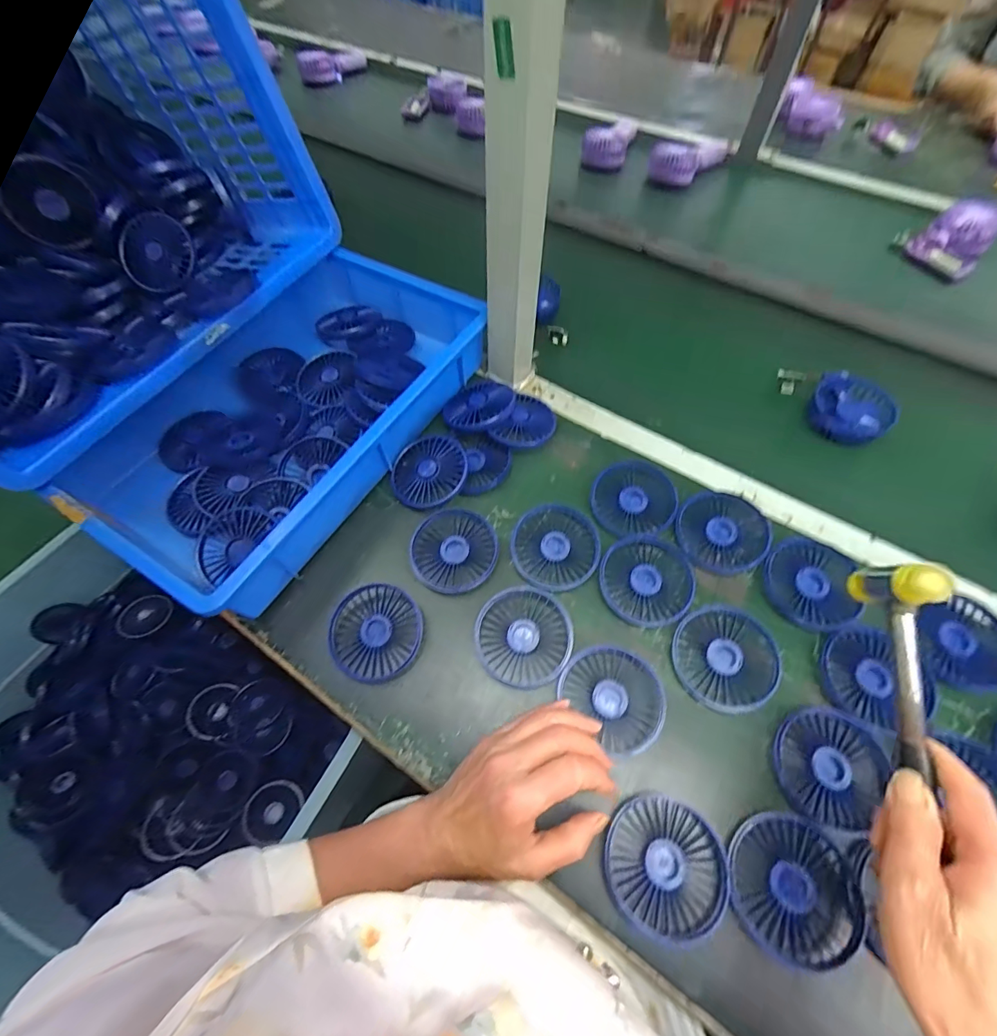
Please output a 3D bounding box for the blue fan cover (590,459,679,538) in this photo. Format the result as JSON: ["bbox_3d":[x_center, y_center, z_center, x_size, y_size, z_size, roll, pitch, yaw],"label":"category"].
[{"bbox_3d":[0.144,-0.021,0.482,0.086,0.022,0.083,-3,61,-1],"label":"blue fan cover"}]

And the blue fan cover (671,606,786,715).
[{"bbox_3d":[0.203,0.123,0.400,0.086,0.015,0.089,8,61,5],"label":"blue fan cover"}]

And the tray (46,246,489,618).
[{"bbox_3d":[-0.235,-0.130,0.515,0.280,0.079,0.430,29,65,16],"label":"tray"}]

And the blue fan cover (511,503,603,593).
[{"bbox_3d":[0.058,0.029,0.459,0.086,0.013,0.089,10,62,6],"label":"blue fan cover"}]

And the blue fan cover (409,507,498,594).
[{"bbox_3d":[-0.045,0.032,0.460,0.086,0.011,0.086,15,62,9],"label":"blue fan cover"}]

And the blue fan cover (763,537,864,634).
[{"bbox_3d":[0.299,0.064,0.431,0.083,0.021,0.083,27,65,15],"label":"blue fan cover"}]

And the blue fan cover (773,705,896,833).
[{"bbox_3d":[0.266,0.196,0.362,0.078,0.010,0.087,37,68,19],"label":"blue fan cover"}]

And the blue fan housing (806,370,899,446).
[{"bbox_3d":[0.431,-0.132,0.552,0.089,0.034,0.088,31,66,17],"label":"blue fan housing"}]

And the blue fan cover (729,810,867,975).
[{"bbox_3d":[0.217,0.271,0.329,0.091,0.009,0.087,24,64,13],"label":"blue fan cover"}]

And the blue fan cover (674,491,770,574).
[{"bbox_3d":[0.228,0.015,0.460,0.086,0.021,0.083,15,62,9],"label":"blue fan cover"}]

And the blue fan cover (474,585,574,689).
[{"bbox_3d":[0.023,0.107,0.413,0.086,0.018,0.084,-3,61,-1],"label":"blue fan cover"}]

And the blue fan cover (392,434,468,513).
[{"bbox_3d":[-0.075,-0.054,0.501,0.084,0.023,0.093,26,64,14],"label":"blue fan cover"}]

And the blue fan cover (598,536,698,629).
[{"bbox_3d":[0.146,0.059,0.440,0.087,0.014,0.091,33,67,18],"label":"blue fan cover"}]

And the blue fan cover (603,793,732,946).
[{"bbox_3d":[0.125,0.262,0.338,0.089,0.019,0.084,24,64,13],"label":"blue fan cover"}]

